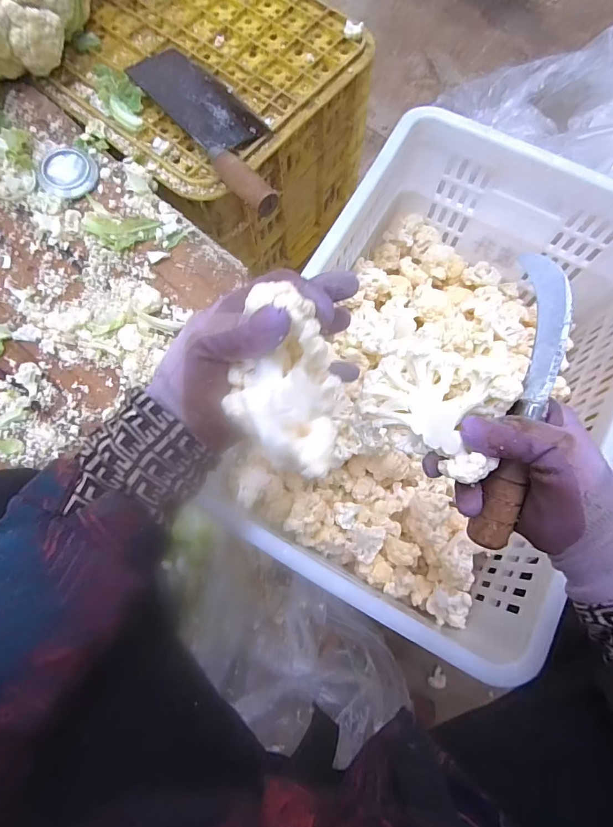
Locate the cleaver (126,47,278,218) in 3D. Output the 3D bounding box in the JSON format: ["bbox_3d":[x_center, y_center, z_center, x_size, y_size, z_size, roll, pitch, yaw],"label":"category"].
[{"bbox_3d":[-0.102,-0.342,0.498,0.089,0.040,0.278,-37,79,-10],"label":"cleaver"}]

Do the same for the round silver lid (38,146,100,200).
[{"bbox_3d":[-0.268,-0.272,0.481,0.061,0.005,0.074,-41,79,-11],"label":"round silver lid"}]

